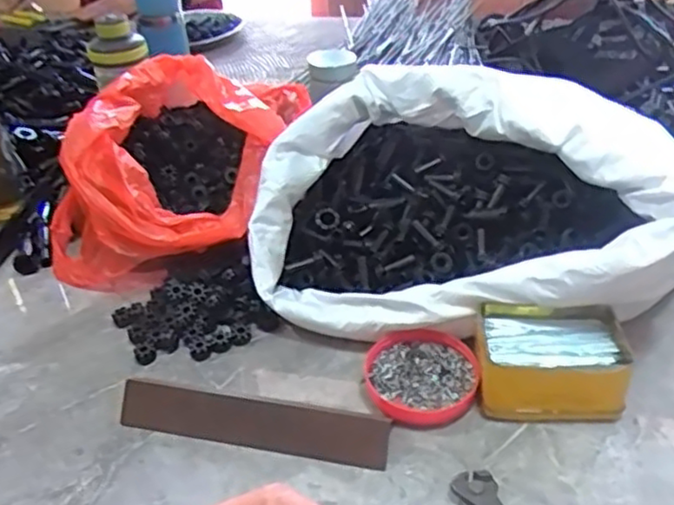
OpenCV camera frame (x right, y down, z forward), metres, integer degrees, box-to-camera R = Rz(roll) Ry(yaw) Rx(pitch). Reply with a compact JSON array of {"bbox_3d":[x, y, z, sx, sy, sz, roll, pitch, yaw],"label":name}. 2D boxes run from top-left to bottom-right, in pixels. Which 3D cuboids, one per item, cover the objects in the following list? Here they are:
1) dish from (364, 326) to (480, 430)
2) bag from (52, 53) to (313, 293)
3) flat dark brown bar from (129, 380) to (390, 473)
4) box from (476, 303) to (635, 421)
[{"bbox_3d":[0.070,0.101,0.553,0.088,0.029,0.082,-2,36,2],"label":"dish"},{"bbox_3d":[-0.170,-0.099,0.757,0.213,0.135,0.287,6,37,12],"label":"bag"},{"bbox_3d":[-0.067,0.131,0.532,0.214,0.018,0.035,6,37,12],"label":"flat dark brown bar"},{"bbox_3d":[0.170,0.087,0.545,0.113,0.051,0.082,0,37,4],"label":"box"}]

